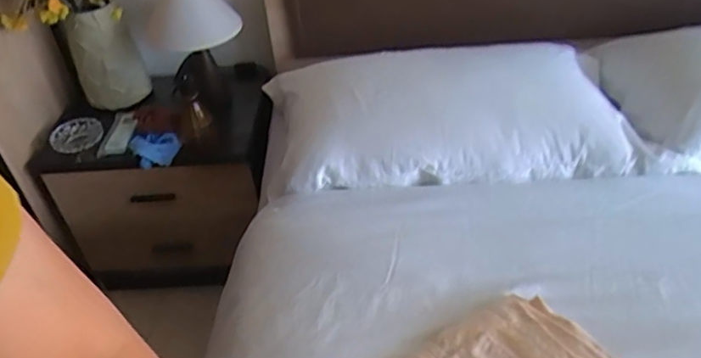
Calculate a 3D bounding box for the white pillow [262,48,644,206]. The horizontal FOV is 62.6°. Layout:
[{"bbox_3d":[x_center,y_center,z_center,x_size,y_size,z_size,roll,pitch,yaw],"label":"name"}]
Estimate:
[{"bbox_3d":[0.176,-0.145,1.140,0.686,0.137,0.361,-3,38,1],"label":"white pillow"}]

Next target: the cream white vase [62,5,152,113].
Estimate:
[{"bbox_3d":[-0.608,-0.294,1.442,0.163,0.253,0.135,-18,41,-15],"label":"cream white vase"}]

